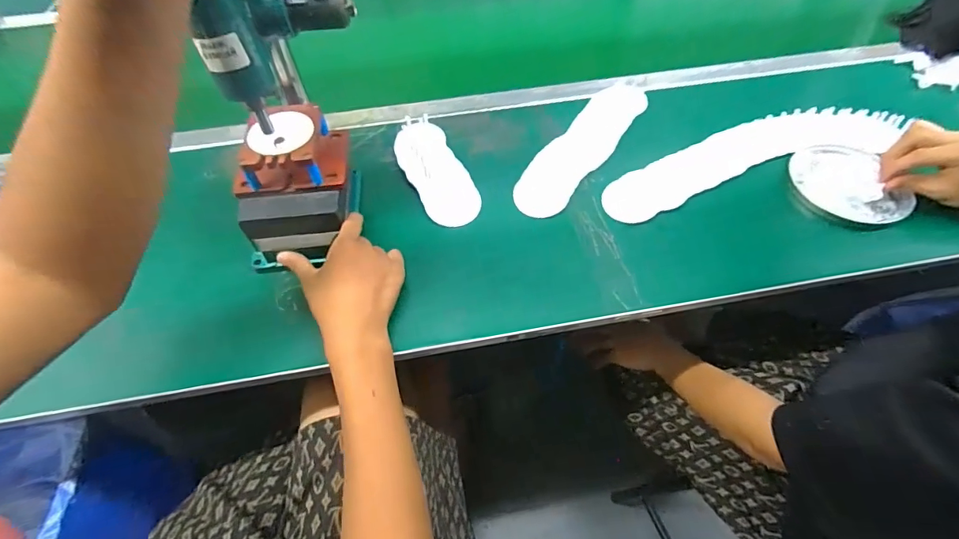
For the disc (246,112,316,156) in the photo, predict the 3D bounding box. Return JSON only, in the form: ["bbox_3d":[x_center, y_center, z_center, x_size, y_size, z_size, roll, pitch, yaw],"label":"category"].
[{"bbox_3d":[-0.200,-0.138,0.458,0.062,0.005,0.056,-12,64,-12],"label":"disc"}]

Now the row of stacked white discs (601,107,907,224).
[{"bbox_3d":[0.326,-0.143,0.559,0.380,0.030,0.091,-16,55,-10],"label":"row of stacked white discs"}]

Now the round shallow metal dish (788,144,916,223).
[{"bbox_3d":[0.436,-0.107,0.543,0.105,0.014,0.116,-1,54,1],"label":"round shallow metal dish"}]

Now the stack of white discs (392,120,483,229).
[{"bbox_3d":[-0.057,-0.123,0.570,0.067,0.029,0.175,-20,56,-13],"label":"stack of white discs"}]

